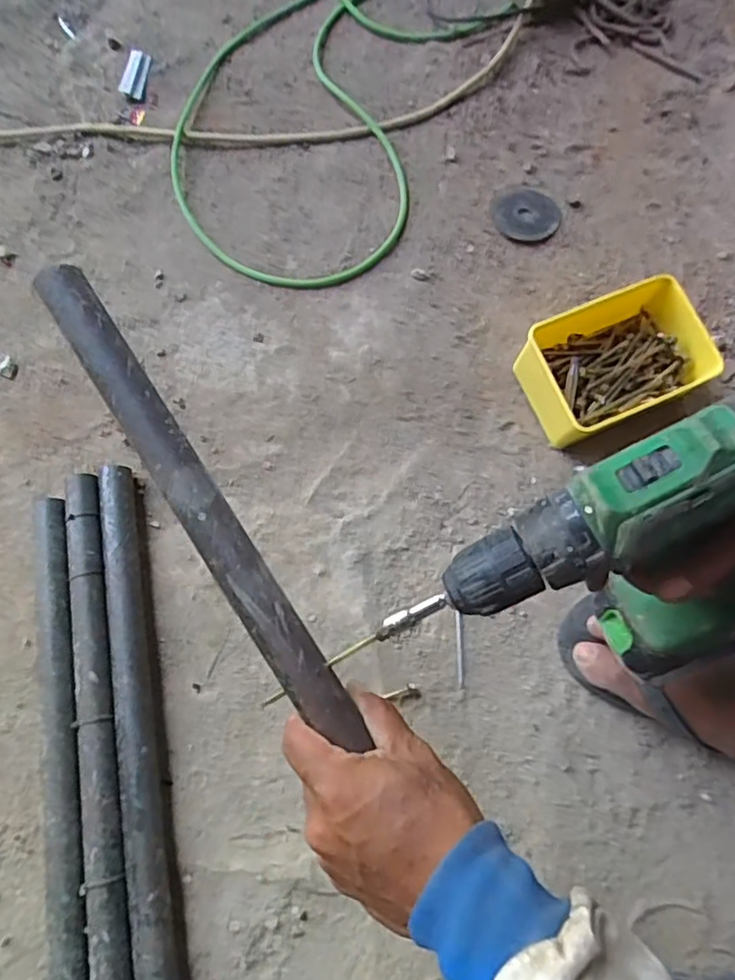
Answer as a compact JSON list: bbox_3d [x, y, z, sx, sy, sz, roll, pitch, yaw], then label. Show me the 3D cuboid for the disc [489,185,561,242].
[{"bbox_3d":[0.174,-0.310,0.696,0.070,0.007,0.082,-24,71,-8],"label":"disc"}]

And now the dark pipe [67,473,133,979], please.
[{"bbox_3d":[-0.209,0.267,0.498,0.034,0.032,0.588,-12,70,-4],"label":"dark pipe"}]

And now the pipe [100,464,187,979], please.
[{"bbox_3d":[-0.175,0.259,0.501,0.032,0.034,0.588,-12,70,-4],"label":"pipe"}]

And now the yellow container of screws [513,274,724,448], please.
[{"bbox_3d":[0.237,-0.120,0.596,0.169,0.074,0.117,-23,71,-8],"label":"yellow container of screws"}]

